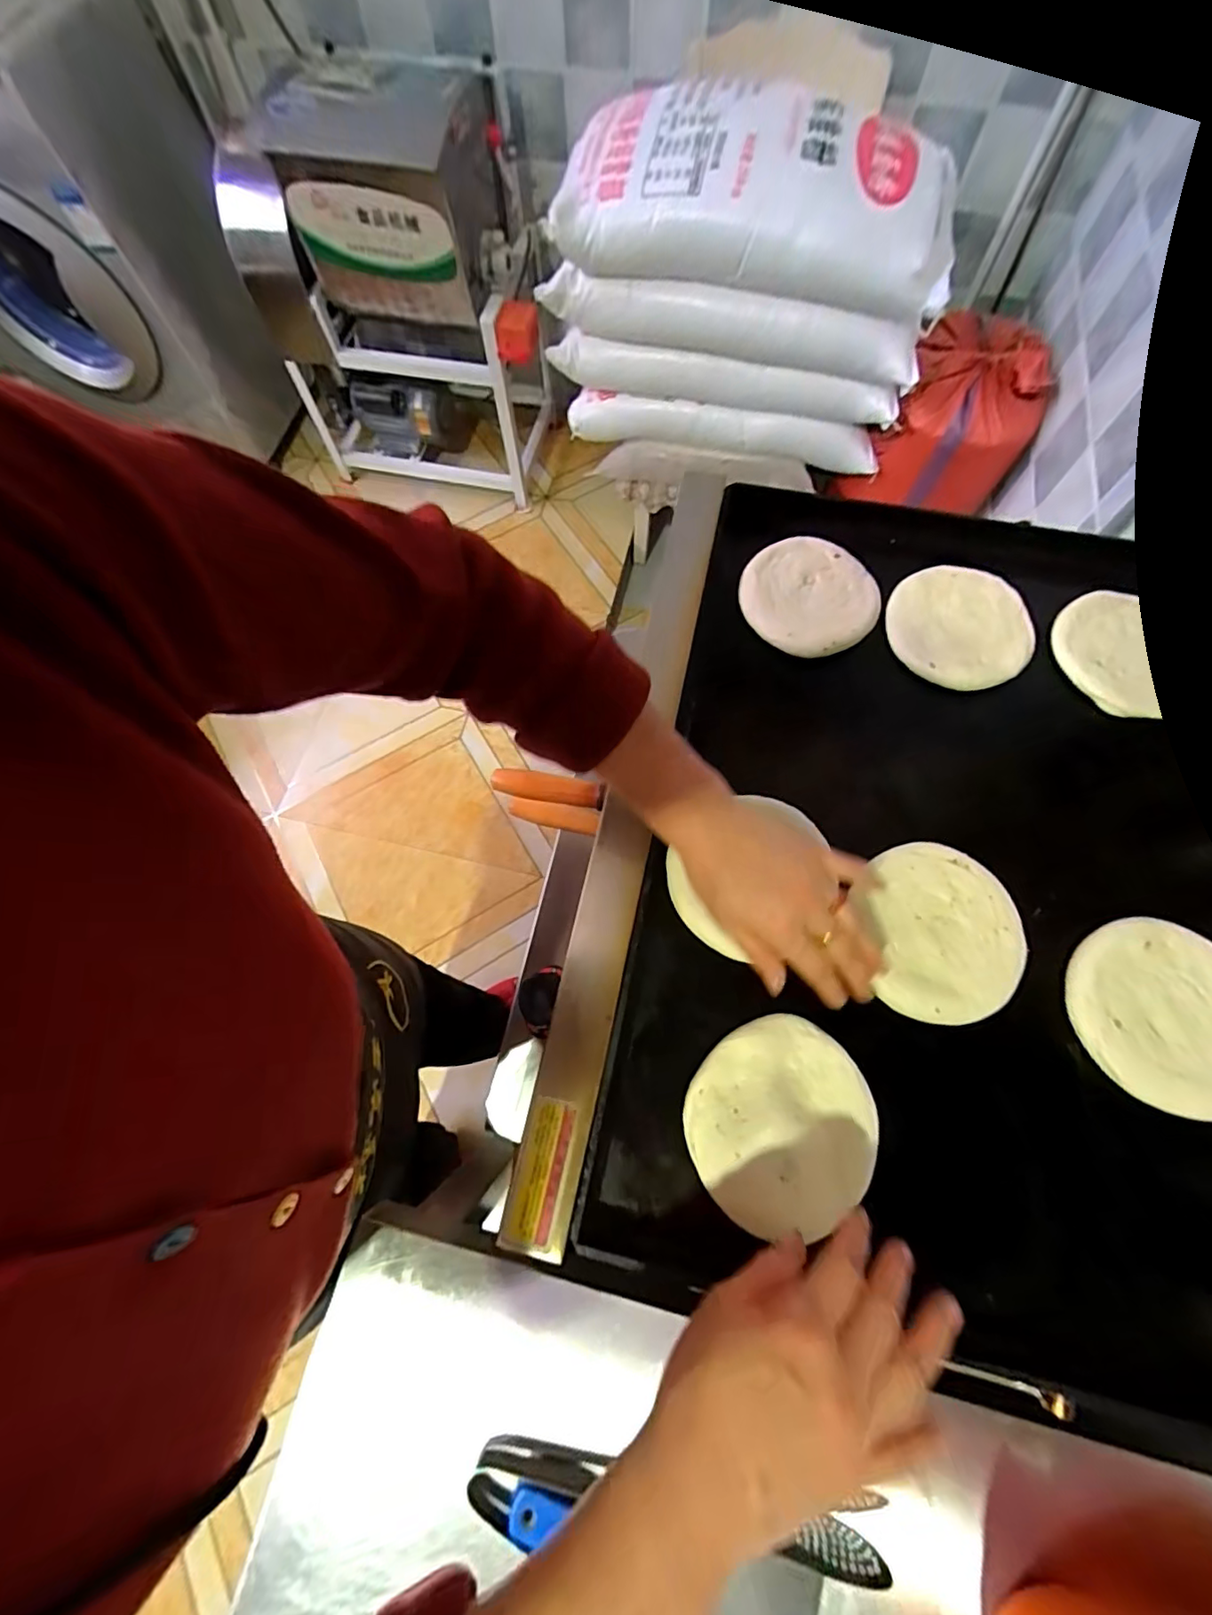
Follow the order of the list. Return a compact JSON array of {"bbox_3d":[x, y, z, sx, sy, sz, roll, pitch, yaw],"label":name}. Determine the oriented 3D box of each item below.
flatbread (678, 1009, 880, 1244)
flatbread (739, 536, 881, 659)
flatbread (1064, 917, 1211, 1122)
[{"bbox_3d":[0.117,0.210,0.379,0.124,0.017,0.115,-26,64,-11],"label":"flatbread"},{"bbox_3d":[0.192,-0.203,0.530,0.122,0.008,0.123,16,71,7],"label":"flatbread"},{"bbox_3d":[0.394,0.144,0.394,0.123,0.011,0.124,-1,69,3],"label":"flatbread"}]

